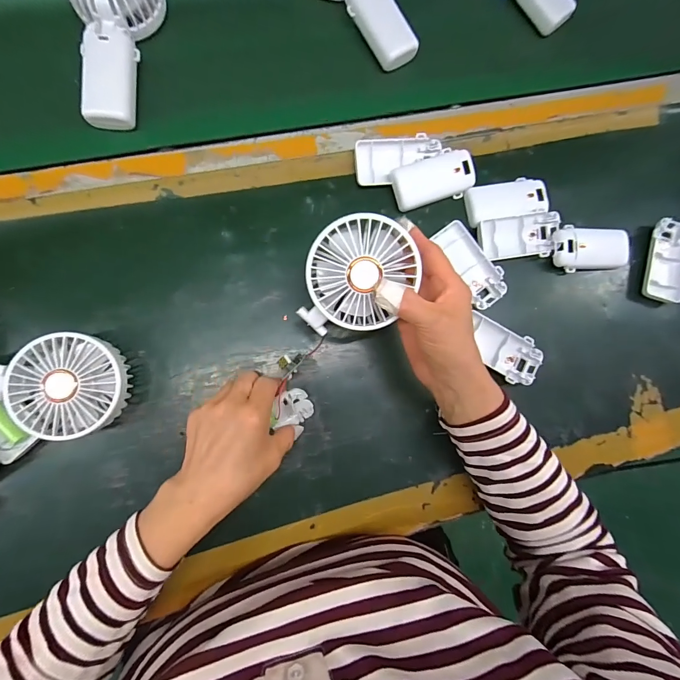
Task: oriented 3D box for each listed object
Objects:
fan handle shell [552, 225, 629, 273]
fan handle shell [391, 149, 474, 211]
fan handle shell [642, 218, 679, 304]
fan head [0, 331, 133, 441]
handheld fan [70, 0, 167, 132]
[{"bbox_3d":[0.279,-0.103,0.404,0.091,0.024,0.047,-8,85,-8],"label":"fan handle shell"},{"bbox_3d":[0.100,-0.172,0.381,0.091,0.017,0.046,-20,86,-9],"label":"fan handle shell"},{"bbox_3d":[0.375,-0.092,0.418,0.050,0.019,0.093,13,82,-6],"label":"fan handle shell"},{"bbox_3d":[-0.232,0.038,0.315,0.092,0.046,0.083,9,82,-6],"label":"fan head"},{"bbox_3d":[-0.214,-0.295,0.353,0.080,0.046,0.172,-6,84,-8],"label":"handheld fan"}]

